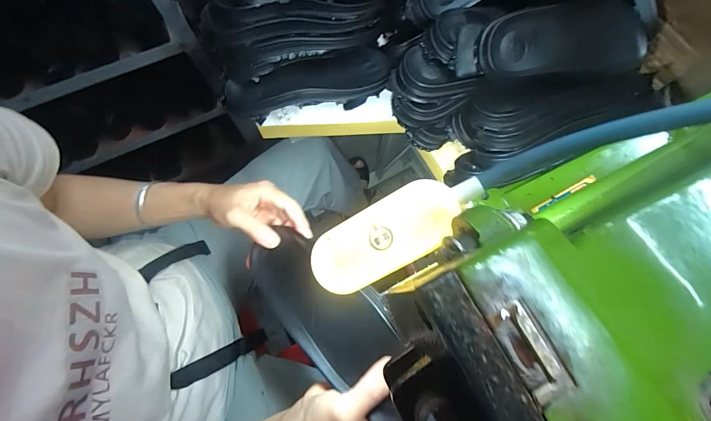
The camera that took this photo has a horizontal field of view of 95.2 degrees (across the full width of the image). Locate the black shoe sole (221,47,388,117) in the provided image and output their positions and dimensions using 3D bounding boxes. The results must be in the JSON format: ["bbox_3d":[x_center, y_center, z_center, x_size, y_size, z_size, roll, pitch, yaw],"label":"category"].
[{"bbox_3d":[-0.068,-0.182,0.458,0.228,0.026,0.068,-12,75,-4],"label":"black shoe sole"}]

